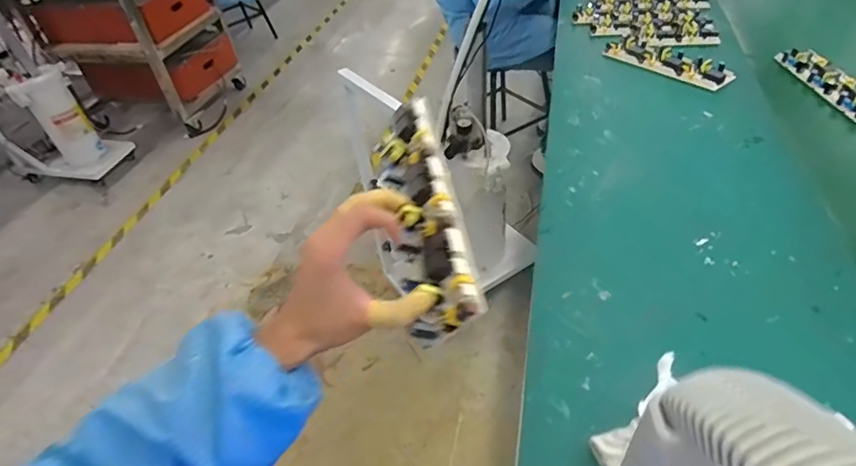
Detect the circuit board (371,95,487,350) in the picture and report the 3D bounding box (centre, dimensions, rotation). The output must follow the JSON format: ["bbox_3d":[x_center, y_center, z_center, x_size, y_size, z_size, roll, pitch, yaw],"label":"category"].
[{"bbox_3d":[-0.007,-0.018,0.438,0.067,0.020,0.232,-34,50,27],"label":"circuit board"}]

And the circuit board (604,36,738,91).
[{"bbox_3d":[0.448,-0.325,0.967,0.082,0.025,0.244,-29,47,-21],"label":"circuit board"}]

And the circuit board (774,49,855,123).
[{"bbox_3d":[0.690,-0.257,0.866,0.056,0.027,0.238,-7,43,1],"label":"circuit board"}]

